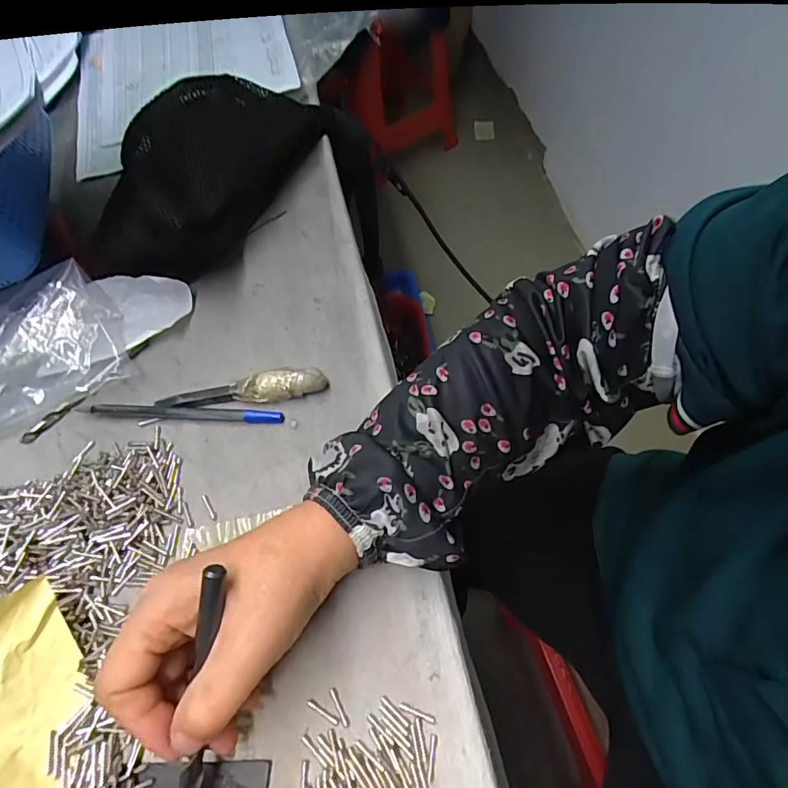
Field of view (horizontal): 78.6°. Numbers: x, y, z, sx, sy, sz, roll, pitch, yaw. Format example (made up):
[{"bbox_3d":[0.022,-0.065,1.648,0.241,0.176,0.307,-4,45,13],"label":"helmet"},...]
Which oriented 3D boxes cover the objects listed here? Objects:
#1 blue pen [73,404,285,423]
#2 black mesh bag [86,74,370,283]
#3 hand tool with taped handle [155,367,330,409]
[{"bbox_3d":[-0.143,0.012,0.319,0.139,0.006,0.008,1,65,7],"label":"blue pen"},{"bbox_3d":[-0.130,-0.193,0.388,0.082,0.089,0.269,24,70,16],"label":"black mesh bag"},{"bbox_3d":[-0.101,-0.003,0.318,0.111,0.017,0.018,-6,61,0],"label":"hand tool with taped handle"}]

